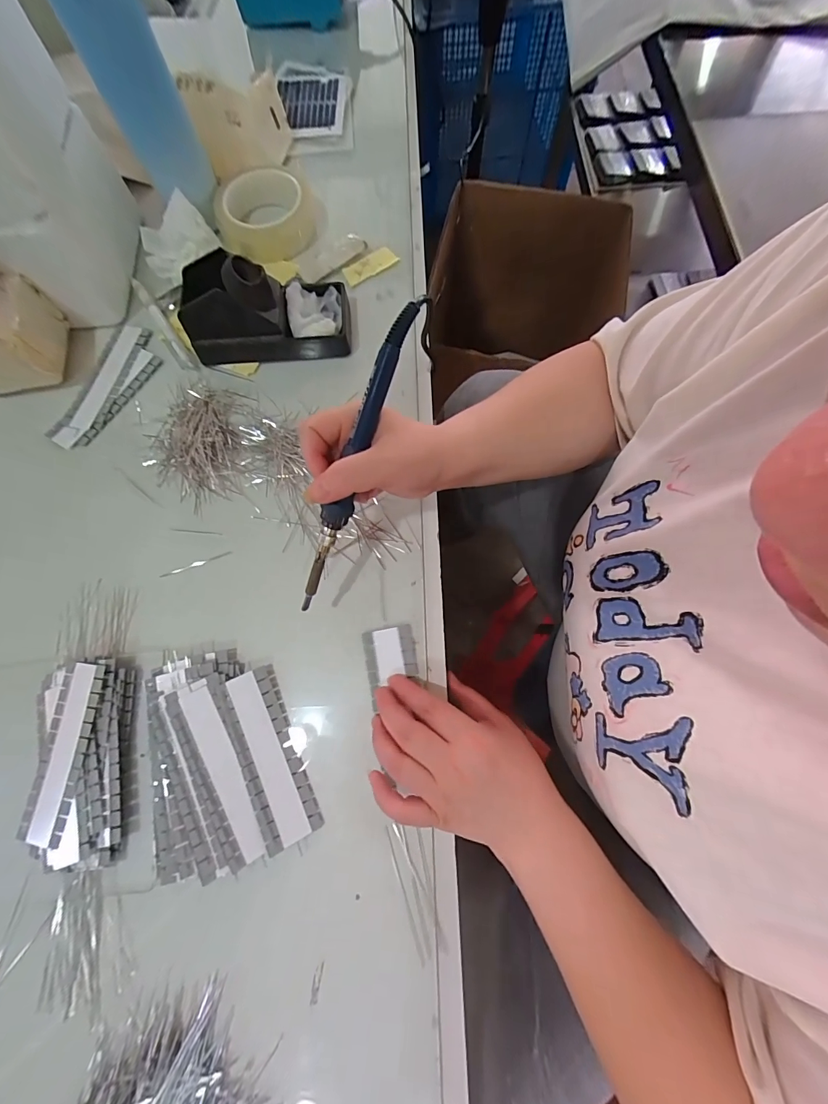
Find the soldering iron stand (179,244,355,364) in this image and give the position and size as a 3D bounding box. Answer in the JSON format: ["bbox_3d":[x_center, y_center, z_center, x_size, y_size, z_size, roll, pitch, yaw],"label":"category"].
[{"bbox_3d":[-0.142,-0.237,0.385,0.147,0.073,0.070,-4,74,0],"label":"soldering iron stand"}]

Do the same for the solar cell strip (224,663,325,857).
[{"bbox_3d":[-0.111,0.154,0.309,0.039,0.006,0.125,-19,77,-22],"label":"solar cell strip"}]

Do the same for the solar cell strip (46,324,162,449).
[{"bbox_3d":[-0.305,-0.168,0.408,0.064,0.006,0.145,15,75,5],"label":"solar cell strip"}]

